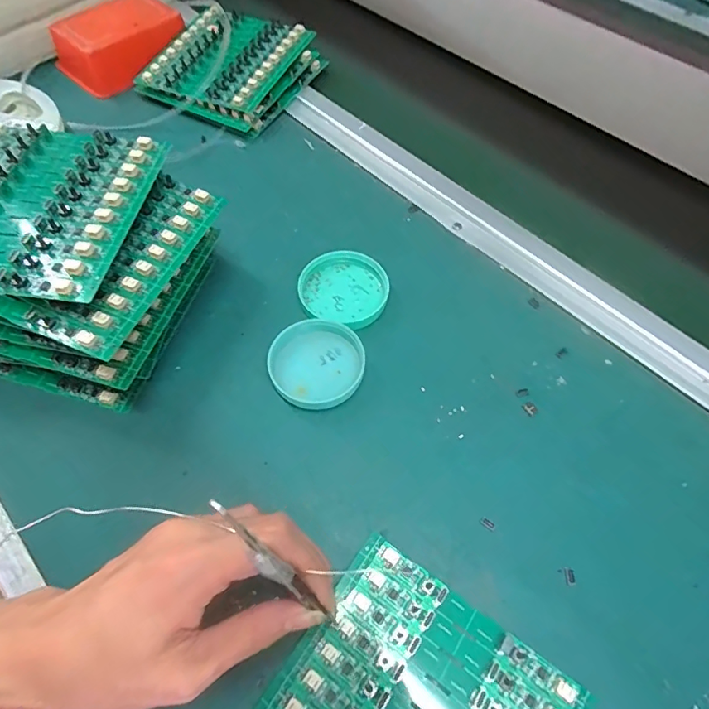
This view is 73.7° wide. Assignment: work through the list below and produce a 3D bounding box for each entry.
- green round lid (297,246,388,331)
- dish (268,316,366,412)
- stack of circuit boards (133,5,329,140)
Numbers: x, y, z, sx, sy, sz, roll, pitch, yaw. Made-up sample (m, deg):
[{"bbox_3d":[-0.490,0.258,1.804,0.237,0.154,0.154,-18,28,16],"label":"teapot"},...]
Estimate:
[{"bbox_3d":[-0.006,-0.053,0.361,0.064,0.011,0.067,0,60,0],"label":"green round lid"},{"bbox_3d":[-0.025,0.005,0.325,0.063,0.016,0.060,0,60,0],"label":"dish"},{"bbox_3d":[-0.126,-0.295,0.486,0.145,0.035,0.153,26,64,14],"label":"stack of circuit boards"}]

